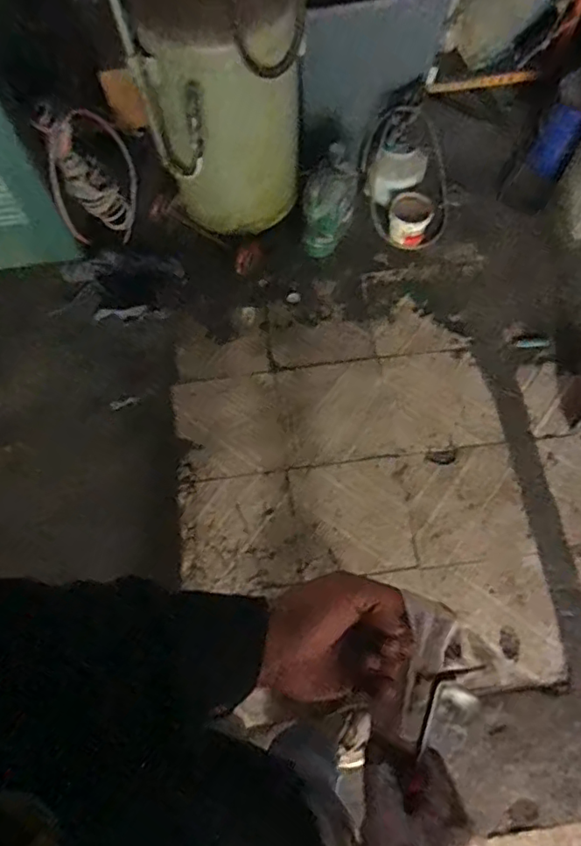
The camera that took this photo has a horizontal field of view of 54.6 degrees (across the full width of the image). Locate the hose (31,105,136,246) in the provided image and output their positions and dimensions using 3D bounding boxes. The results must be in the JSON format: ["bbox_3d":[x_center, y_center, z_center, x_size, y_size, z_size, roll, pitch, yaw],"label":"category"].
[{"bbox_3d":[-0.575,-0.699,1.636,0.257,0.439,0.095,-25,69,-8],"label":"hose"}]

